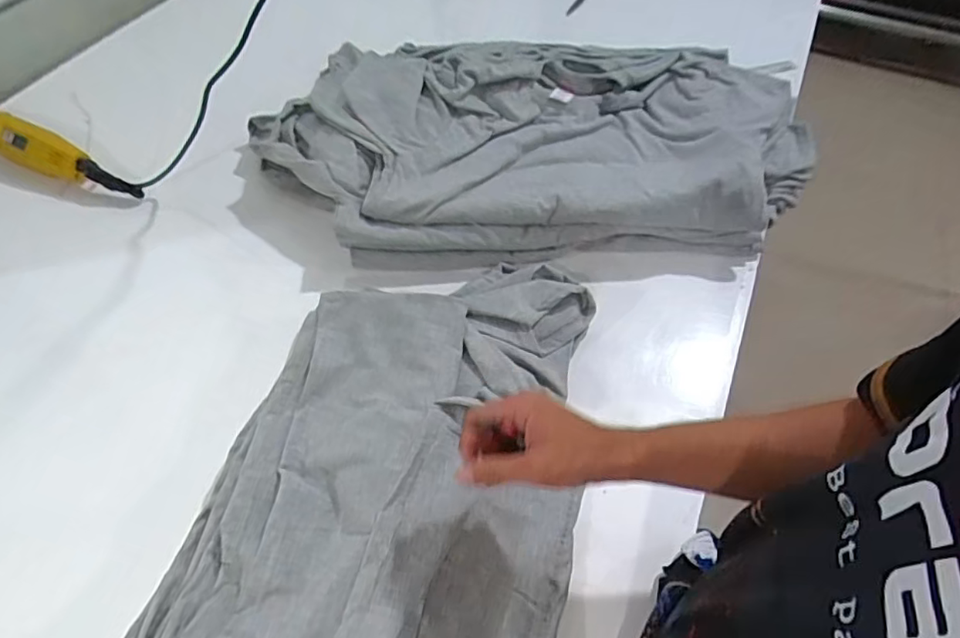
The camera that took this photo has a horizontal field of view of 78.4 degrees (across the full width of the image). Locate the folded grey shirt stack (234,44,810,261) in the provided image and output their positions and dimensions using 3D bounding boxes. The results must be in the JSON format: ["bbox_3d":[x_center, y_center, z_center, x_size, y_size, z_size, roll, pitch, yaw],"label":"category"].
[{"bbox_3d":[0.085,-0.252,0.863,0.840,0.150,0.347,-1,54,-2],"label":"folded grey shirt stack"}]

